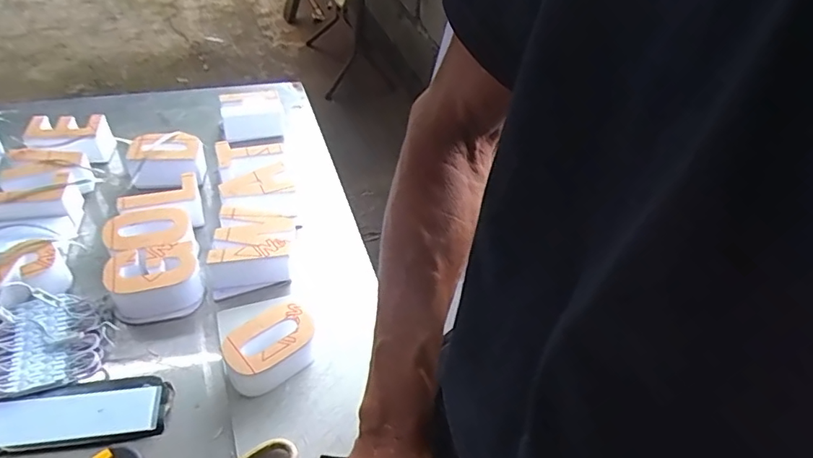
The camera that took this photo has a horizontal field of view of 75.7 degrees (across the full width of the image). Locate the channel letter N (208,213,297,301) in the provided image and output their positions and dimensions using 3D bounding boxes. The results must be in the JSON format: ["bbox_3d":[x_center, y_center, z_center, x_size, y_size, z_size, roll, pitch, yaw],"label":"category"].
[{"bbox_3d":[-0.167,0.021,0.574,0.092,0.051,0.081,-8,47,-14],"label":"channel letter N"}]

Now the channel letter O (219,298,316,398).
[{"bbox_3d":[-0.126,0.112,0.490,0.084,0.048,0.052,-30,56,-31],"label":"channel letter O"}]

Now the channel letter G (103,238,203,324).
[{"bbox_3d":[-0.254,0.055,0.534,0.082,0.050,0.058,-15,49,-20],"label":"channel letter G"}]

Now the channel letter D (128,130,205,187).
[{"bbox_3d":[-0.300,-0.082,0.660,0.087,0.054,0.062,-14,49,-19],"label":"channel letter D"}]

